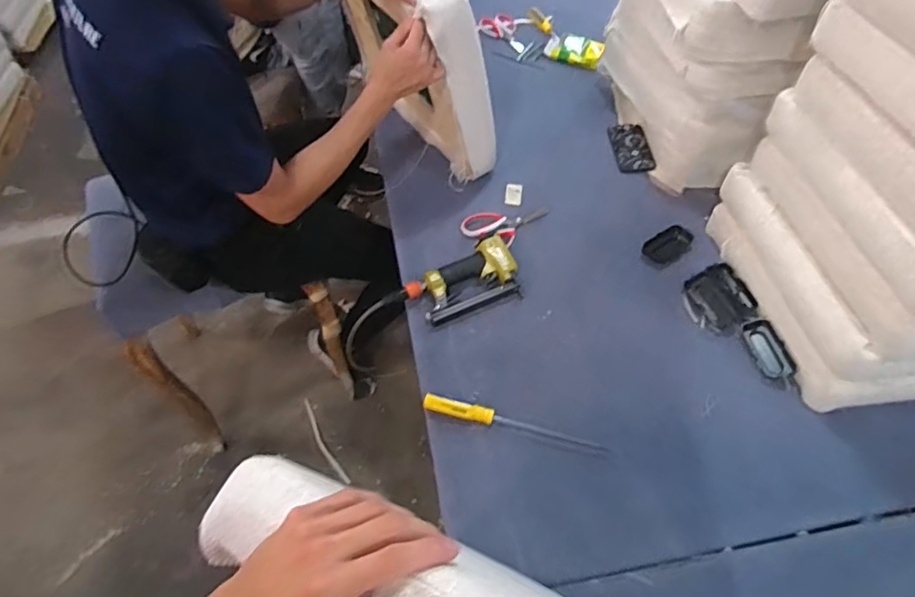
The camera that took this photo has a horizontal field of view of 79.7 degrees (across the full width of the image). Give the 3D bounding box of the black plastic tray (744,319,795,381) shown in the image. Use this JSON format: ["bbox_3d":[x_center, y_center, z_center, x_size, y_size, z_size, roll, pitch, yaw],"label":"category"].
[{"bbox_3d":[0.545,0.087,0.964,0.054,0.015,0.114,-5,54,-3],"label":"black plastic tray"}]

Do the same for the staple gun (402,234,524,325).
[{"bbox_3d":[0.021,-0.027,1.039,0.212,0.048,0.124,-29,59,-19],"label":"staple gun"}]

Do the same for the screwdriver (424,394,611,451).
[{"bbox_3d":[0.090,0.205,0.890,0.294,0.024,0.025,13,55,10],"label":"screwdriver"}]

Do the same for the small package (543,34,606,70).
[{"bbox_3d":[0.323,-0.696,1.529,0.165,0.022,0.115,24,58,17],"label":"small package"}]

